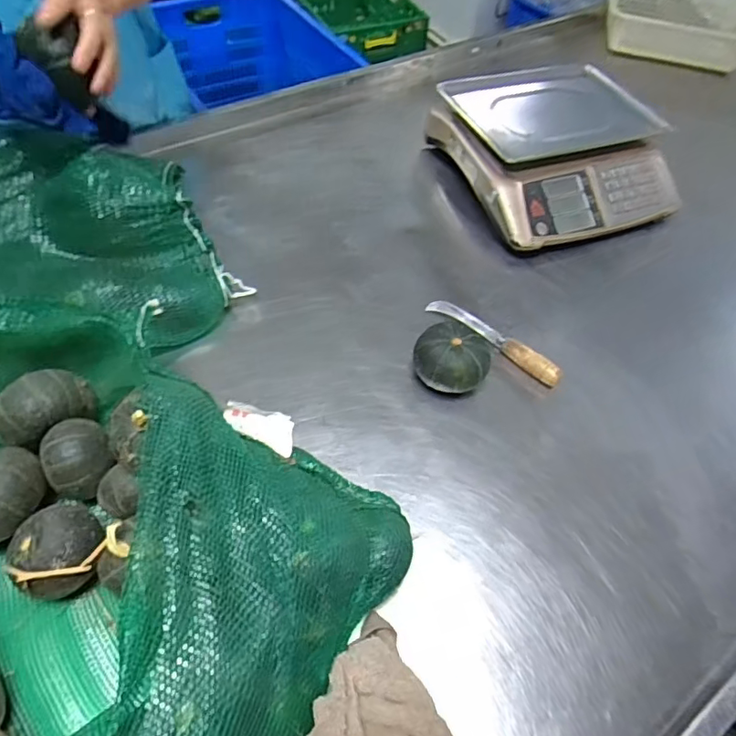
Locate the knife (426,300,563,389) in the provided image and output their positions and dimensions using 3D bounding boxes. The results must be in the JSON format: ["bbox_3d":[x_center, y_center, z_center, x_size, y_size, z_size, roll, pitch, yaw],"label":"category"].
[{"bbox_3d":[0.172,-0.048,0.738,0.207,0.031,0.039,36,59,19],"label":"knife"}]

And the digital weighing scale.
[{"bbox_3d":[0.310,-0.398,0.947,0.383,0.107,0.383,-18,58,-17],"label":"digital weighing scale"}]

